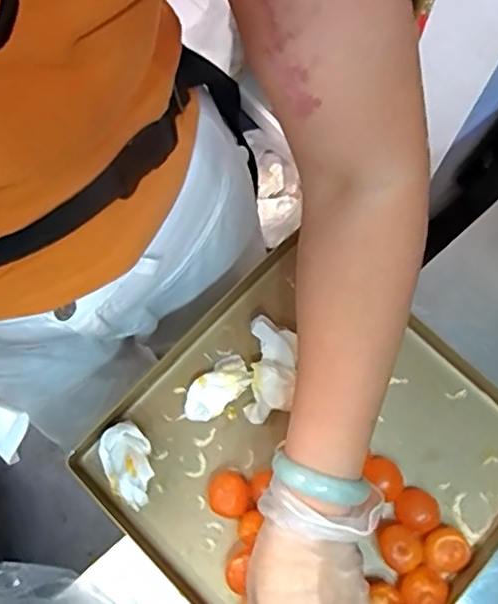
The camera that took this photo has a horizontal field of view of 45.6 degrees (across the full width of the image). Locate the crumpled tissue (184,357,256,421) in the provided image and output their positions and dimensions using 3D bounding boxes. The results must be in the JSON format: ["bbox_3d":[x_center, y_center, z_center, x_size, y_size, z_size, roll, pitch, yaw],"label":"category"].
[{"bbox_3d":[-0.027,0.071,0.483,0.061,0.020,0.032,-41,78,-8],"label":"crumpled tissue"}]

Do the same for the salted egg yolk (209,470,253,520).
[{"bbox_3d":[-0.015,0.150,0.460,0.032,0.024,0.034,0,75,2],"label":"salted egg yolk"}]

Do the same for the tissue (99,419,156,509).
[{"bbox_3d":[-0.093,0.125,0.453,0.040,0.042,0.062,-11,75,-1],"label":"tissue"}]

